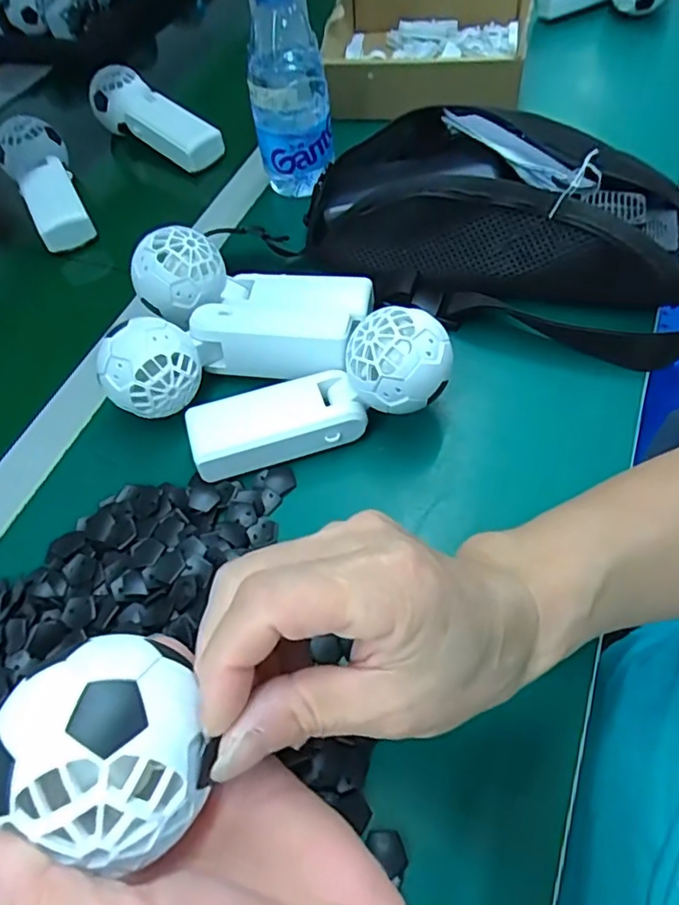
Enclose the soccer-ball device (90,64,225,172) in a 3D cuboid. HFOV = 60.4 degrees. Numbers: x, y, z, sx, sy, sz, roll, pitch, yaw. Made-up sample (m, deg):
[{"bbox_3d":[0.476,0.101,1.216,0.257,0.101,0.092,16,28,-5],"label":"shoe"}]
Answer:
[{"bbox_3d":[-0.187,-0.336,0.589,0.172,0.049,0.048,35,67,22],"label":"soccer-ball device"}]

